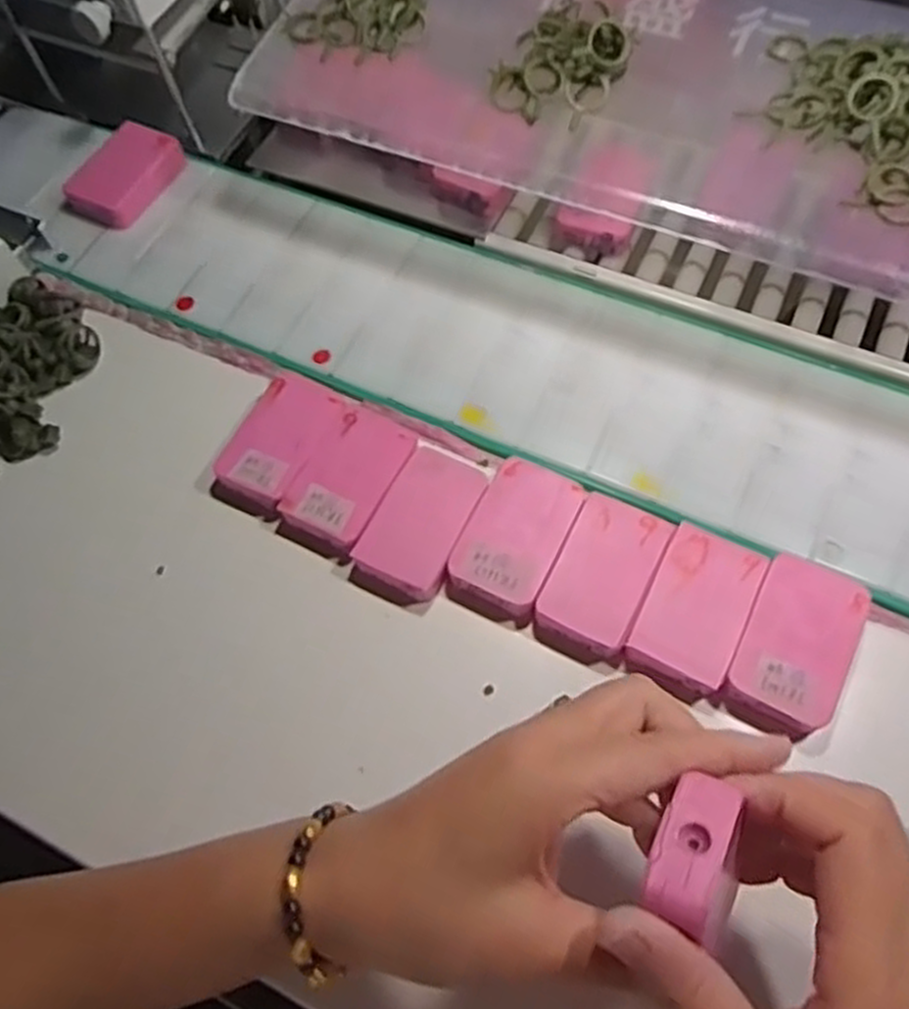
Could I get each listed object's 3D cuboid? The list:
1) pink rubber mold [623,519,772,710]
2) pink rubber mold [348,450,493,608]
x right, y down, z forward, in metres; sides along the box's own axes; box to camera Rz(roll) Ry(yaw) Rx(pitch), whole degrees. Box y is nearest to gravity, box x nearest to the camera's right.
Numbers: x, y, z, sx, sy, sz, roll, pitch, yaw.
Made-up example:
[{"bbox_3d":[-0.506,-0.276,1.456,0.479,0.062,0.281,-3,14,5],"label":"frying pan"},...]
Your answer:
[{"bbox_3d":[0.112,0.050,0.365,0.044,0.023,0.071,24,69,14],"label":"pink rubber mold"},{"bbox_3d":[-0.016,0.012,0.393,0.044,0.023,0.075,25,69,15],"label":"pink rubber mold"}]

